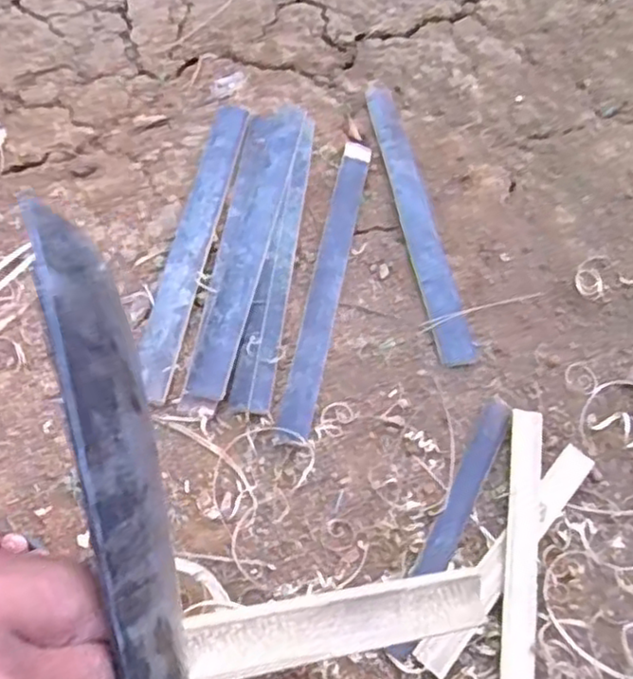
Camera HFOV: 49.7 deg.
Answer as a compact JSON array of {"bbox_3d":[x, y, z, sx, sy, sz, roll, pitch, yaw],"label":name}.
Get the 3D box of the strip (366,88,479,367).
[{"bbox_3d":[0.100,-0.132,0.695,0.036,0.012,0.352,-7,60,-6],"label":"strip"}]

